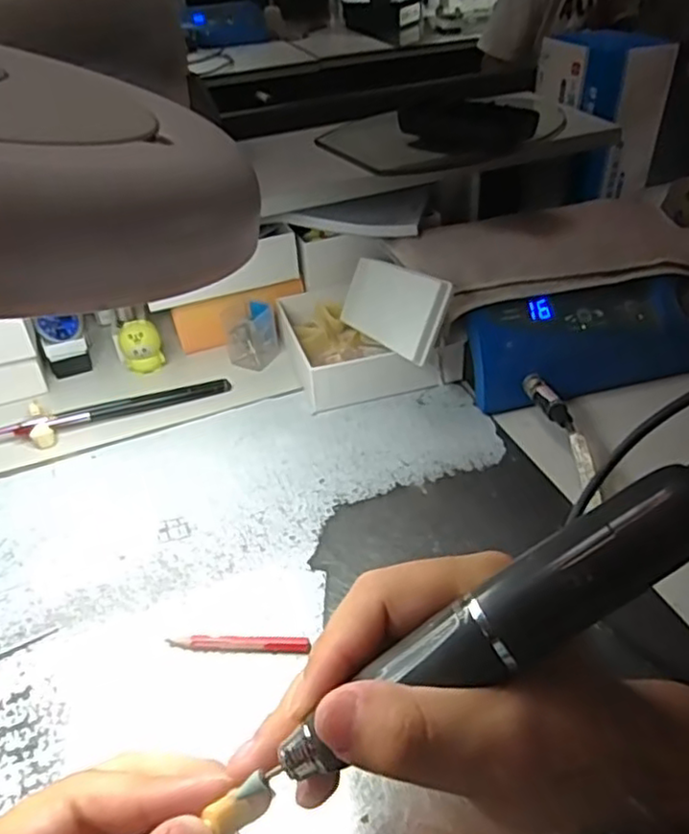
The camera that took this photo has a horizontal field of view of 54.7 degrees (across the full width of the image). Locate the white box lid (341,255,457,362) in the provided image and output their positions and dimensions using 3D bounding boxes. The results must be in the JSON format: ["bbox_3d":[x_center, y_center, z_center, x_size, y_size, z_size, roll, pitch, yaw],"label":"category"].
[{"bbox_3d":[0.034,-0.087,0.515,0.010,0.059,0.140,13,14,-26],"label":"white box lid"}]

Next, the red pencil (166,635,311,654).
[{"bbox_3d":[-0.057,0.121,0.358,0.075,0.005,0.008,0,39,4],"label":"red pencil"}]

